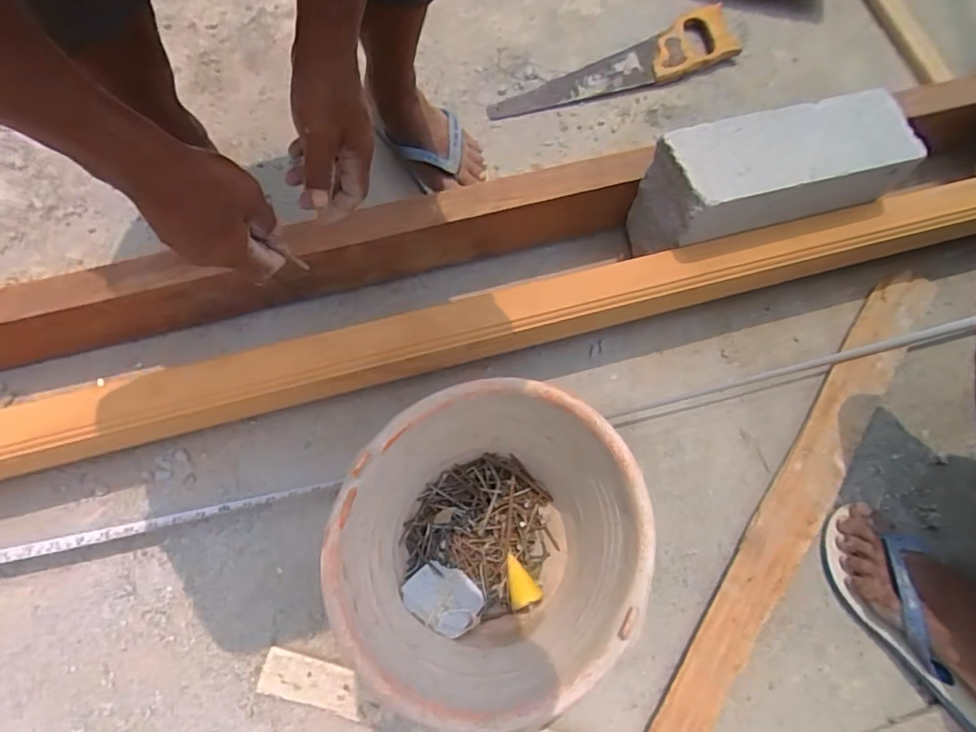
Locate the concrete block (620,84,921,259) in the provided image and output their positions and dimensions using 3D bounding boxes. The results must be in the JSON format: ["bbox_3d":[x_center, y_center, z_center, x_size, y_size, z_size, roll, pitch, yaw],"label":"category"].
[{"bbox_3d":[0.331,-0.217,0.698,0.279,0.142,0.114,-11,71,-7],"label":"concrete block"}]

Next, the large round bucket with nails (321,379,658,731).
[{"bbox_3d":[-0.001,0.176,0.572,0.265,0.204,0.249,1,71,-2],"label":"large round bucket with nails"}]

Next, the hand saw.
[{"bbox_3d":[0.200,-0.460,0.909,0.421,0.022,0.092,-24,74,-10],"label":"hand saw"}]

